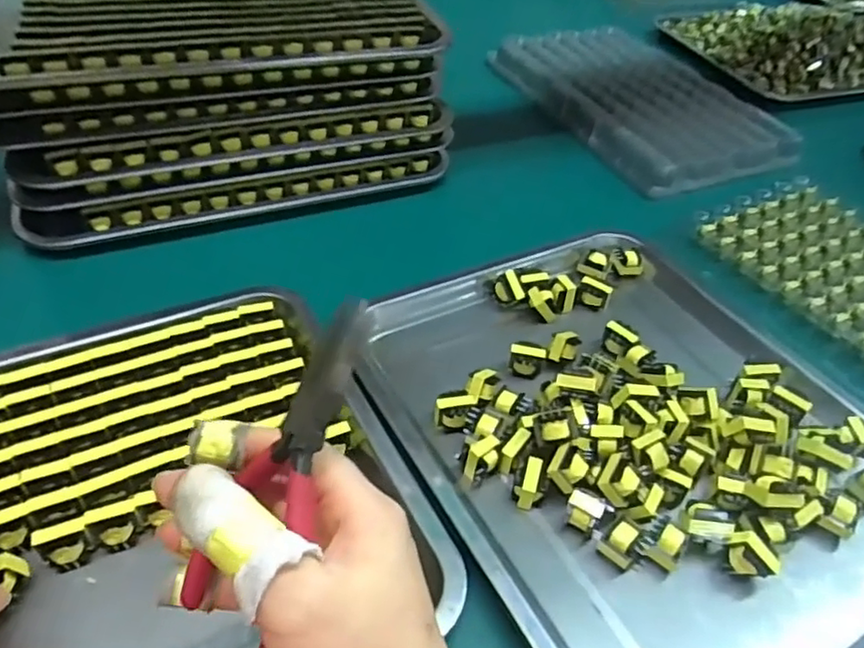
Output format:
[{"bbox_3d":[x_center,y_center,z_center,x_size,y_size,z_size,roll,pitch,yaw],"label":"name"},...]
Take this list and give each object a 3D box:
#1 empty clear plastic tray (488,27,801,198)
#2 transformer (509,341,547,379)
[{"bbox_3d":[0.250,-0.279,0.781,0.223,0.040,0.342,-14,48,-19],"label":"empty clear plastic tray"},{"bbox_3d":[0.069,0.026,0.461,0.025,0.025,0.017,14,45,7],"label":"transformer"}]

